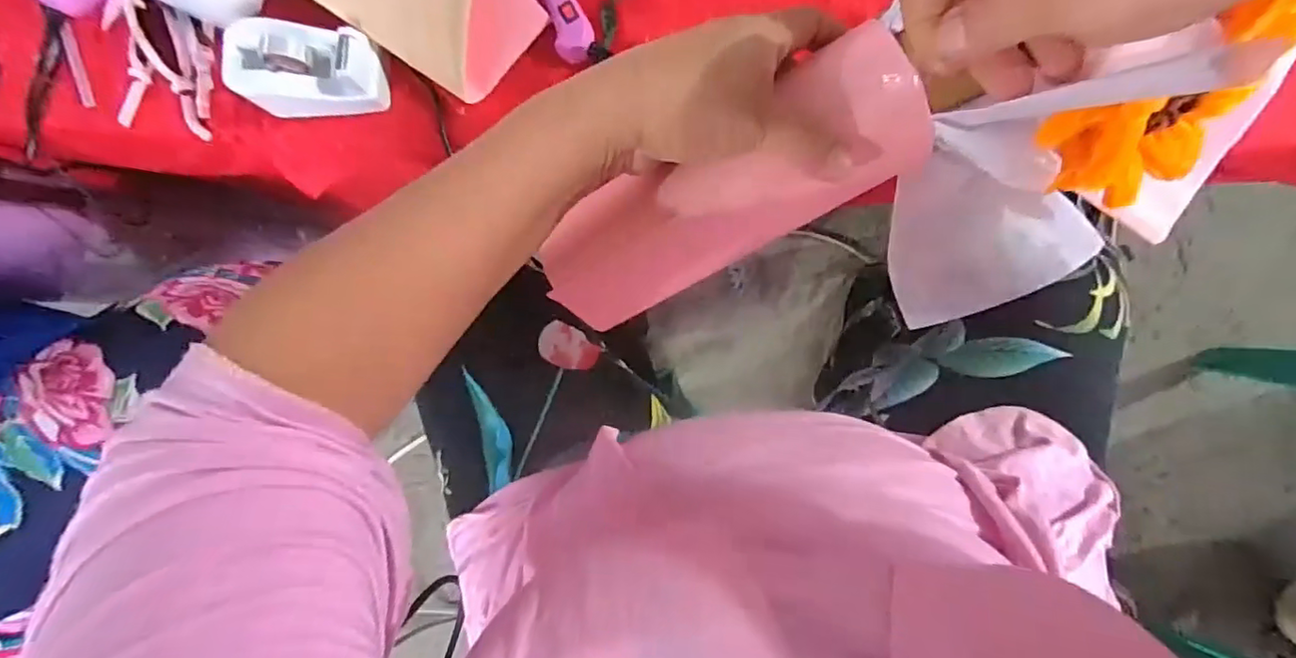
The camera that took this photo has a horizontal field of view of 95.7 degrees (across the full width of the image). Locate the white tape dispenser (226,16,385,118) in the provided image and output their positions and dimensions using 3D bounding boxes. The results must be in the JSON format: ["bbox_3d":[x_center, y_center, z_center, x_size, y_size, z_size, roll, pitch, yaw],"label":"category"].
[{"bbox_3d":[-0.244,-0.185,0.426,0.100,0.047,0.055,1,88,5],"label":"white tape dispenser"}]

